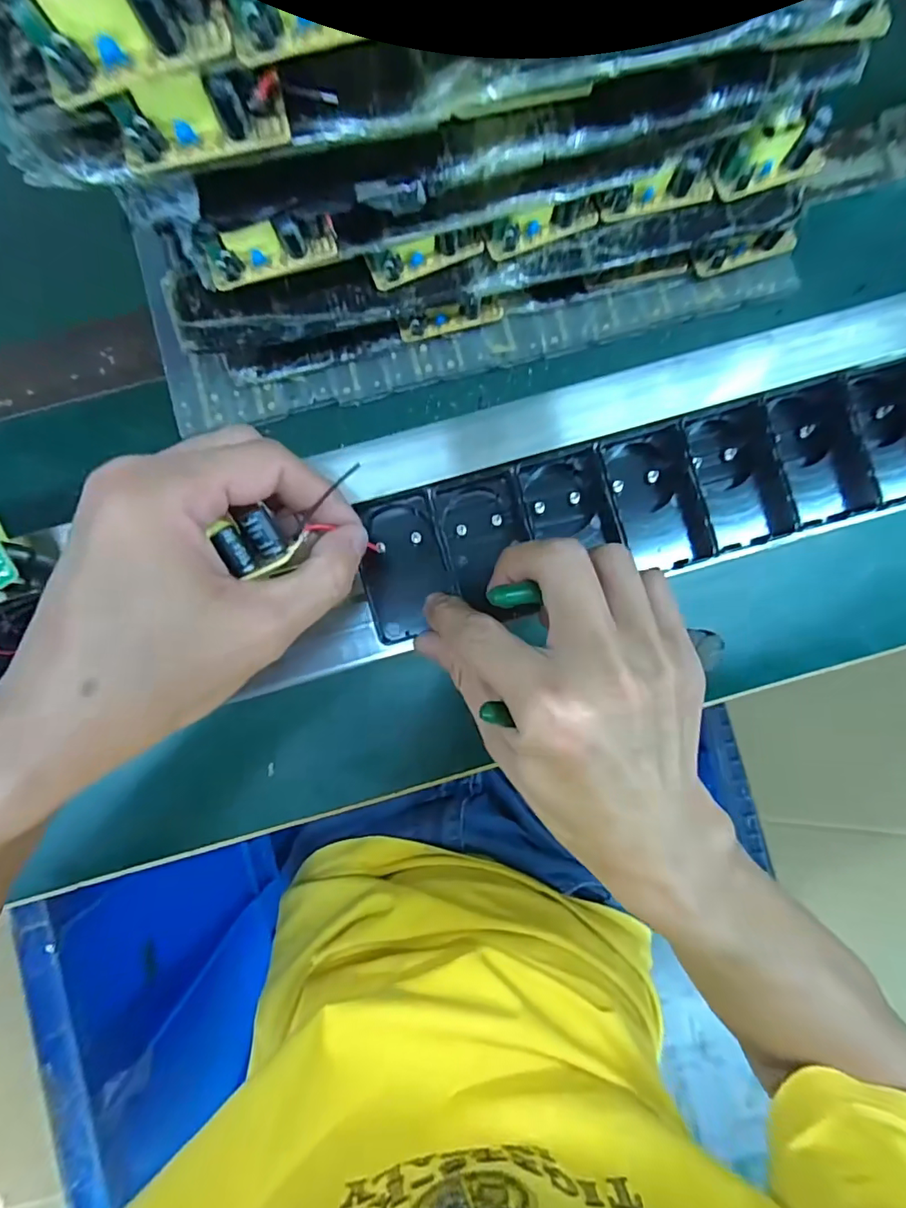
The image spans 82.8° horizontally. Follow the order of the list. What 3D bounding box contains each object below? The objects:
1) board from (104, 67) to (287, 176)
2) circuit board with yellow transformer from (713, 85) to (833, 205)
[{"bbox_3d":[-0.095,-0.182,0.190,0.062,0.023,0.015,-18,86,-1],"label":"board"},{"bbox_3d":[0.177,-0.249,0.277,0.060,0.033,0.025,-18,87,-1],"label":"circuit board with yellow transformer"}]

